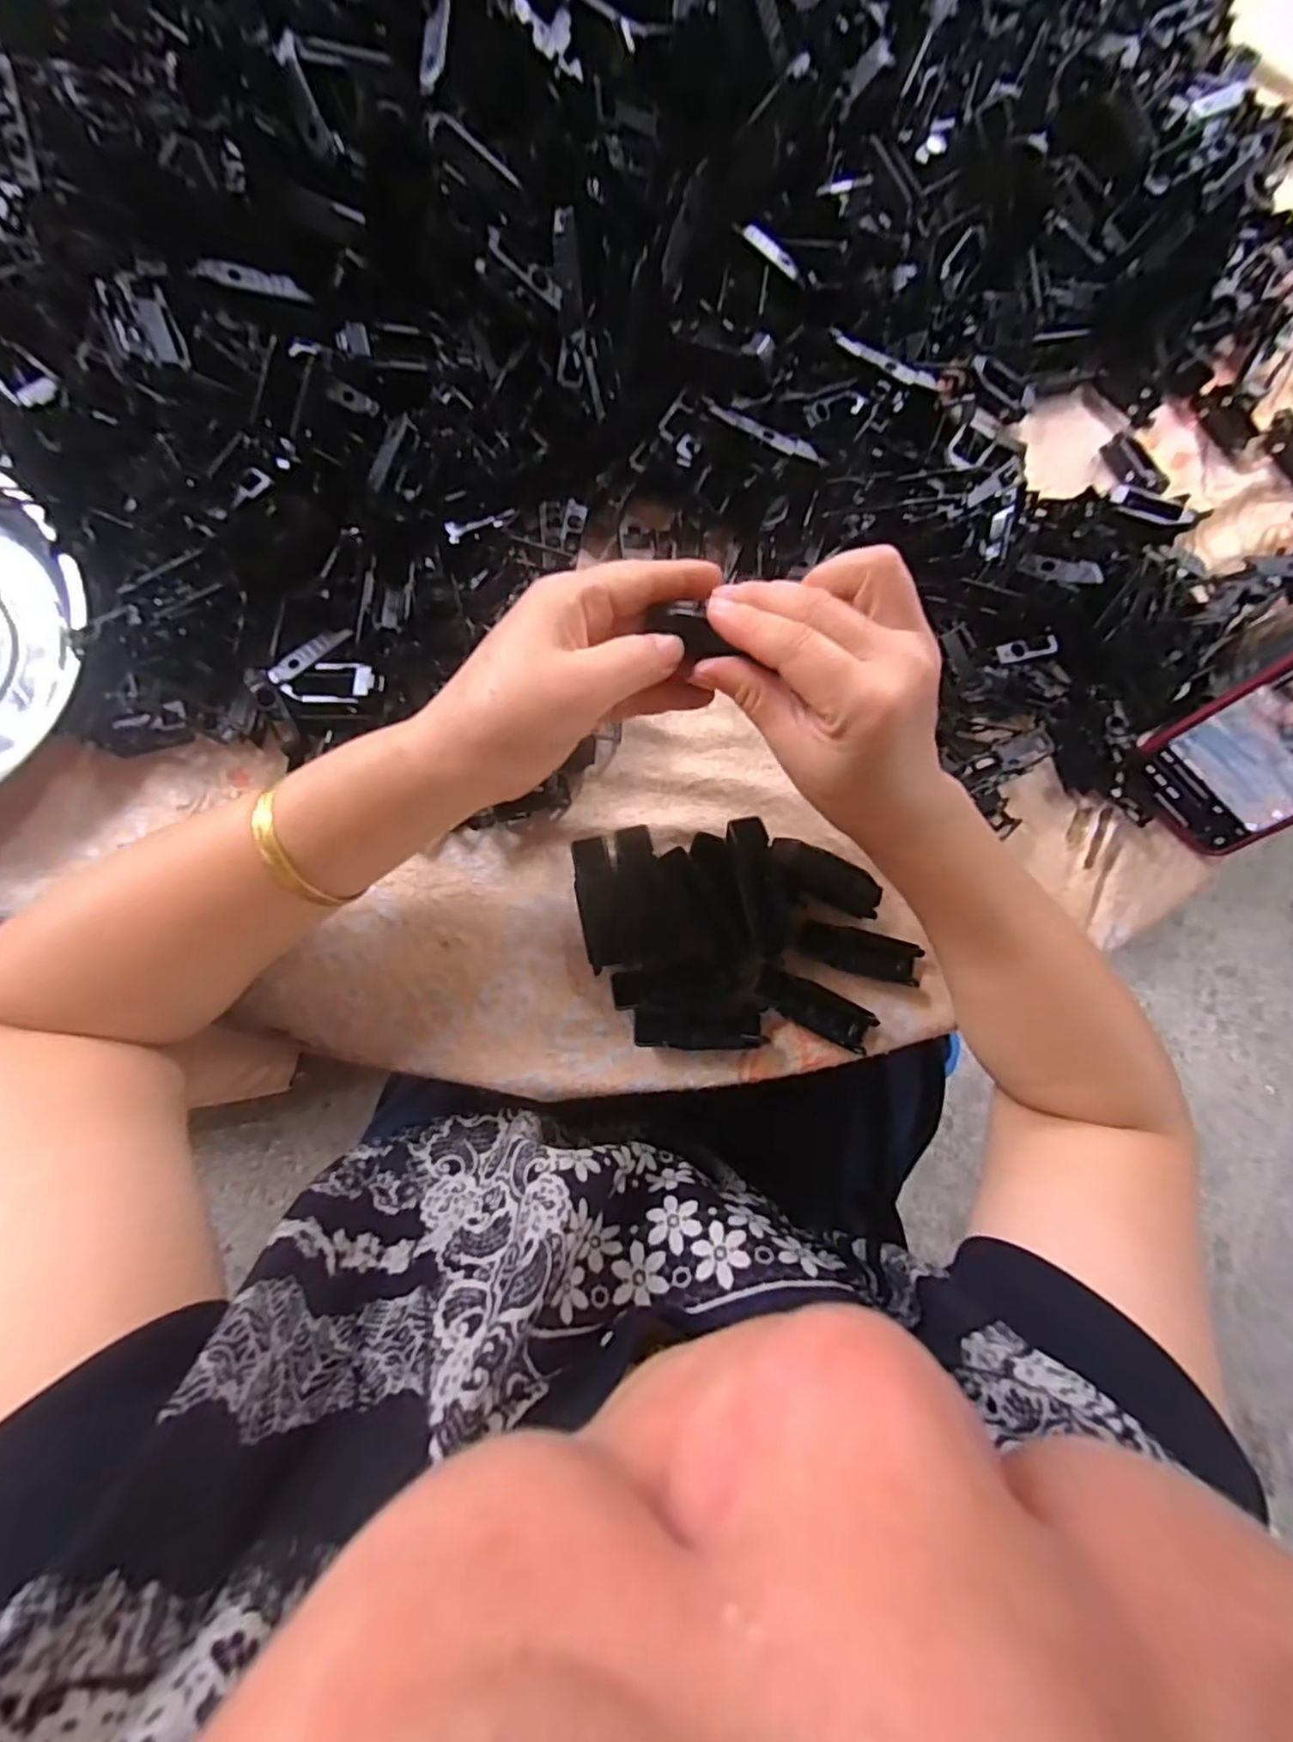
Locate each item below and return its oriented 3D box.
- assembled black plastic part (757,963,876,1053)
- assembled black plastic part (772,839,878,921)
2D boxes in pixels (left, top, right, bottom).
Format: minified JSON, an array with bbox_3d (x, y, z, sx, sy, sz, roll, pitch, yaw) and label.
[{"bbox_3d":[0.087,0.071,0.339,0.066,0.012,0.021,29,80,-2],"label":"assembled black plastic part"},{"bbox_3d":[0.093,0.005,0.343,0.067,0.010,0.027,23,80,-15],"label":"assembled black plastic part"}]

